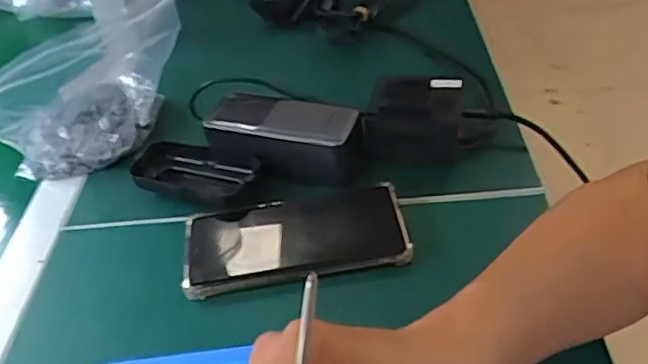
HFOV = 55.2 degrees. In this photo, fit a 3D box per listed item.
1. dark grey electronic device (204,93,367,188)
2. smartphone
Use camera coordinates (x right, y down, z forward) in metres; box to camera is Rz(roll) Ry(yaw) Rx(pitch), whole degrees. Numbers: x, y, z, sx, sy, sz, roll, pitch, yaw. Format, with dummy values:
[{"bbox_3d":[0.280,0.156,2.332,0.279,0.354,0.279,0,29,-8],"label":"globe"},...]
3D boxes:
[{"bbox_3d":[-0.035,-0.042,0.529,0.144,0.040,0.059,14,45,23],"label":"dark grey electronic device"},{"bbox_3d":[-0.022,0.041,0.471,0.164,0.016,0.080,-8,41,-2],"label":"smartphone"}]

